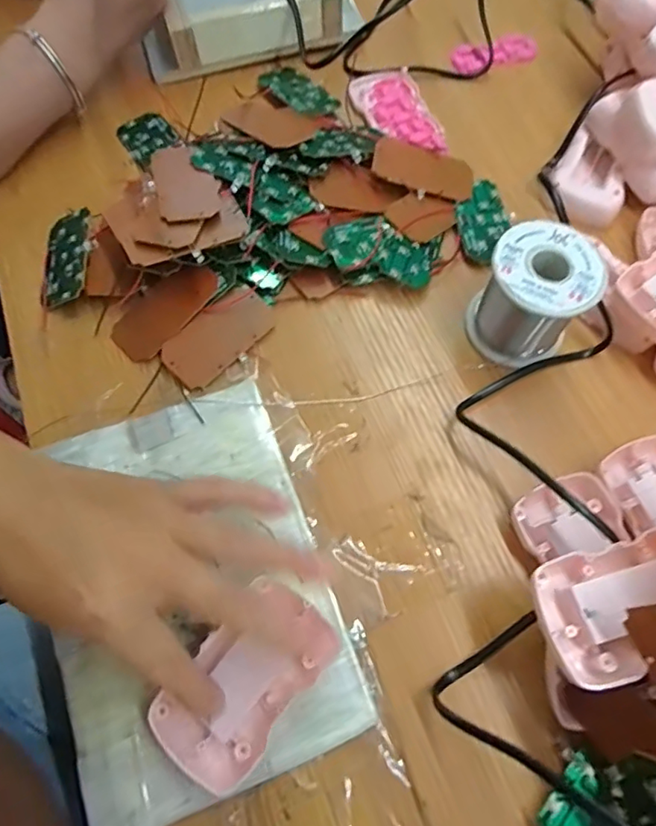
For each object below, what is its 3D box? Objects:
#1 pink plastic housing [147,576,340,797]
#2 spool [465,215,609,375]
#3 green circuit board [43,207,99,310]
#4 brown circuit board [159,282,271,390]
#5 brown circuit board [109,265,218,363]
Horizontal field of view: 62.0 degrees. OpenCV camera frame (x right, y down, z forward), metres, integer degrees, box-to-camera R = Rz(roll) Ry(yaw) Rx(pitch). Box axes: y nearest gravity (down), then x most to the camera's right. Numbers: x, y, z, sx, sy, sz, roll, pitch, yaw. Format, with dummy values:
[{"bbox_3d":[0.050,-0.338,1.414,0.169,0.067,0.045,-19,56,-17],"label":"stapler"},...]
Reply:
[{"bbox_3d":[-0.039,0.129,0.262,0.053,0.017,0.090,36,73,14],"label":"pink plastic housing"},{"bbox_3d":[0.122,-0.069,0.328,0.060,0.061,0.064,36,73,14],"label":"spool"},{"bbox_3d":[-0.174,-0.105,0.366,0.038,0.005,0.070,-12,69,18],"label":"green circuit board"},{"bbox_3d":[-0.069,-0.048,0.346,0.038,0.004,0.074,44,73,9],"label":"brown circuit board"},{"bbox_3d":[-0.105,-0.067,0.350,0.036,0.004,0.073,42,83,15],"label":"brown circuit board"}]

